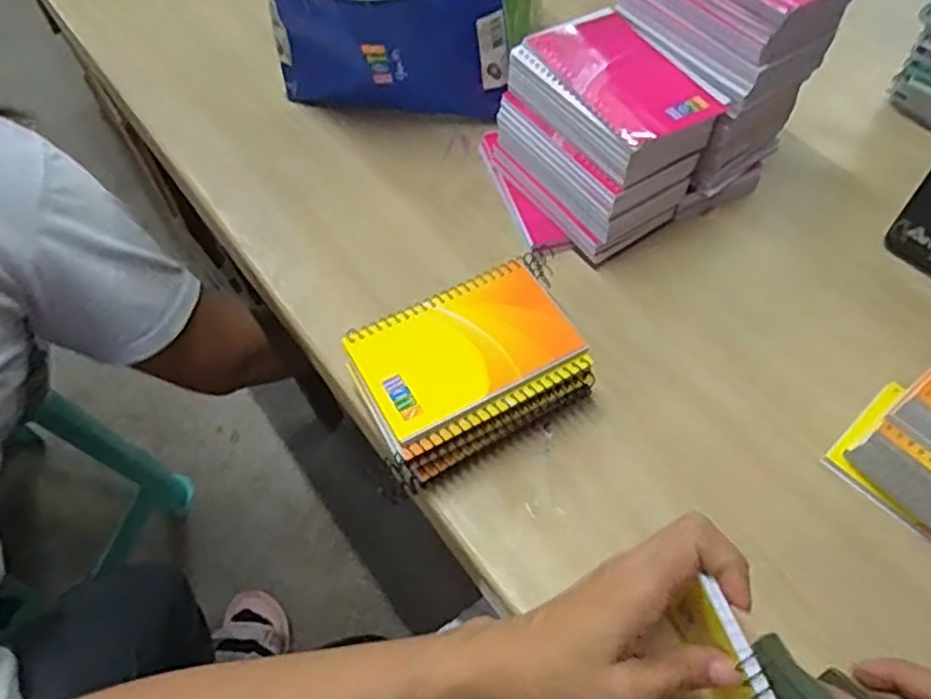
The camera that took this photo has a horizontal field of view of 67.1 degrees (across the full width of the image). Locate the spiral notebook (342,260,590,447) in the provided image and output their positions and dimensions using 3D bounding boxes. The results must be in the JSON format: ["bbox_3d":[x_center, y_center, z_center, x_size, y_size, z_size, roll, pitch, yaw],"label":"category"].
[{"bbox_3d":[0.000,-0.004,0.436,0.129,0.008,0.082,-26,60,-15],"label":"spiral notebook"}]

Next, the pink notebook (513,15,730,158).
[{"bbox_3d":[0.105,-0.189,0.483,0.084,0.009,0.127,-29,60,-16],"label":"pink notebook"}]

